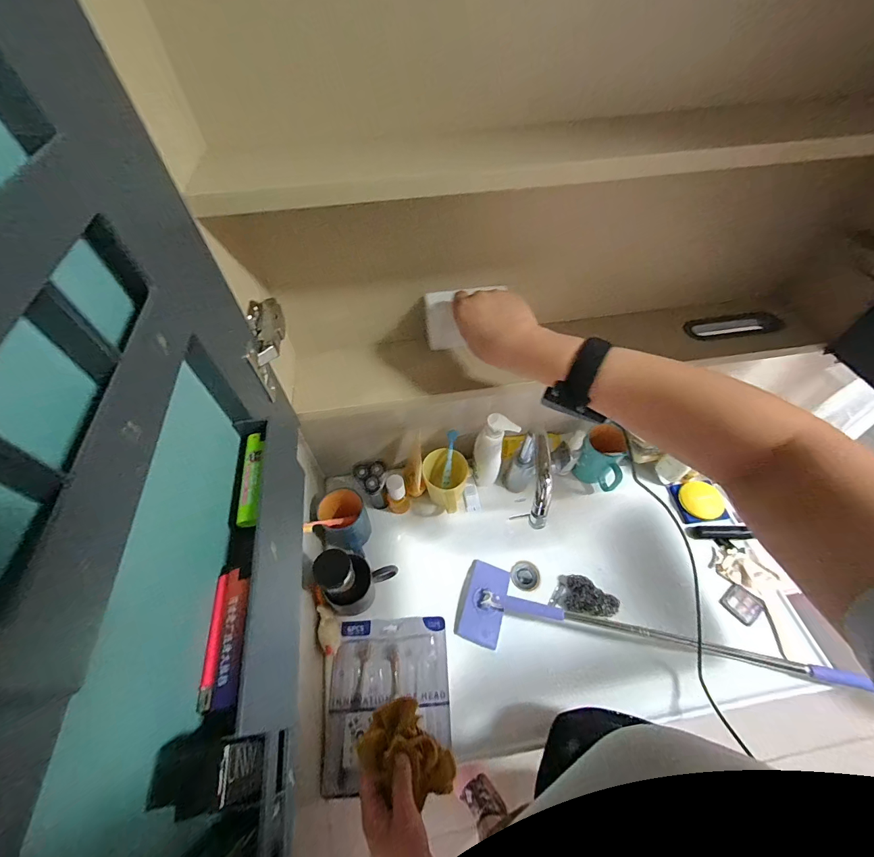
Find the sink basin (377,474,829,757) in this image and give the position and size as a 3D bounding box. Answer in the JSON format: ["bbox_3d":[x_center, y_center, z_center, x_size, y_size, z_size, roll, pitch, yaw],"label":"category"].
[{"bbox_3d":[0.176,0.322,0.729,0.553,0.180,0.406,-12,55,-7],"label":"sink basin"}]

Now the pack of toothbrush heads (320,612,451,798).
[{"bbox_3d":[-0.073,0.408,0.585,0.183,0.029,0.212,-4,55,-1],"label":"pack of toothbrush heads"}]

